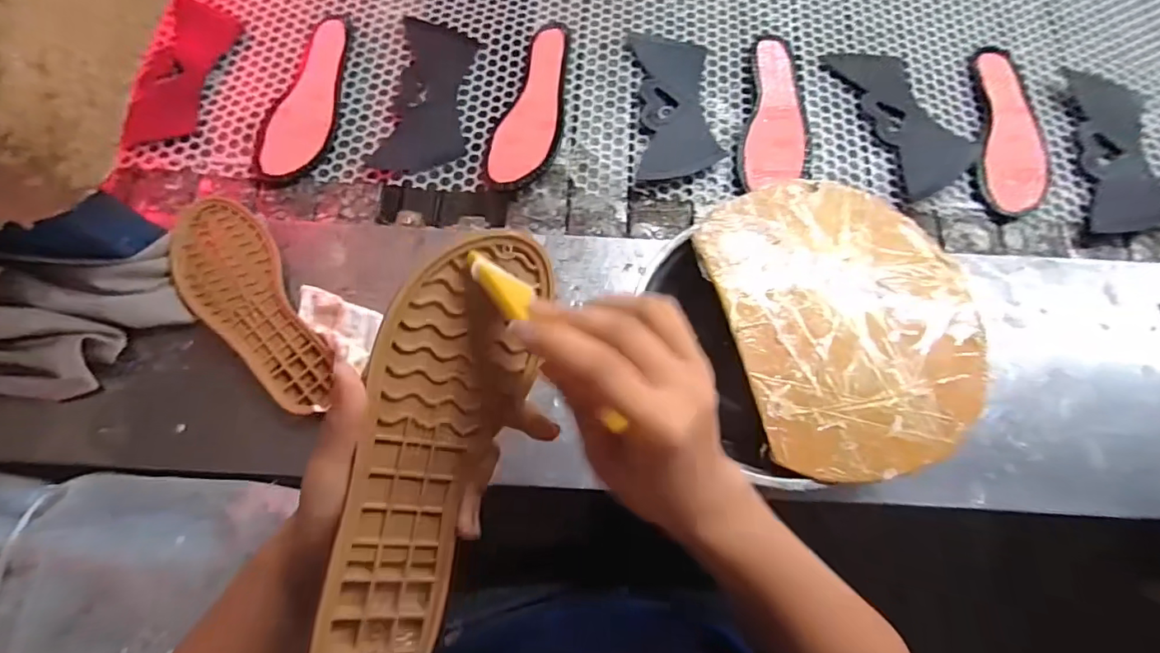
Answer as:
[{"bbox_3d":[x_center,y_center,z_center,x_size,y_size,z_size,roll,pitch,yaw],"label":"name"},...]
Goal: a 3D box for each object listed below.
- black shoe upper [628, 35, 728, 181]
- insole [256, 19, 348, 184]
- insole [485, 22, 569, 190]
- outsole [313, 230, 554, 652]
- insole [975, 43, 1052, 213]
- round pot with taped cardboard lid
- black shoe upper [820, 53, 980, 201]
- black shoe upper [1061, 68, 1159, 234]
[{"bbox_3d":[0.108,-0.256,0.579,0.090,0.010,0.199,-3,73,-2],"label":"black shoe upper"},{"bbox_3d":[-0.310,-0.264,0.572,0.077,0.009,0.218,2,73,-1],"label":"insole"},{"bbox_3d":[-0.057,-0.251,0.569,0.075,0.019,0.221,5,73,0],"label":"insole"},{"bbox_3d":[-0.076,0.059,0.261,0.076,0.010,0.232,20,77,-26],"label":"outsole"},{"bbox_3d":[0.492,-0.226,0.574,0.074,0.015,0.228,14,73,3],"label":"insole"},{"bbox_3d":[0.194,0.001,0.425,0.228,0.080,0.235,0,72,-1],"label":"round pot with taped cardboard lid"},{"bbox_3d":[0.368,-0.240,0.574,0.093,0.017,0.205,-15,74,-6],"label":"black shoe upper"},{"bbox_3d":[0.608,-0.196,0.563,0.092,0.017,0.230,14,73,3],"label":"black shoe upper"}]

